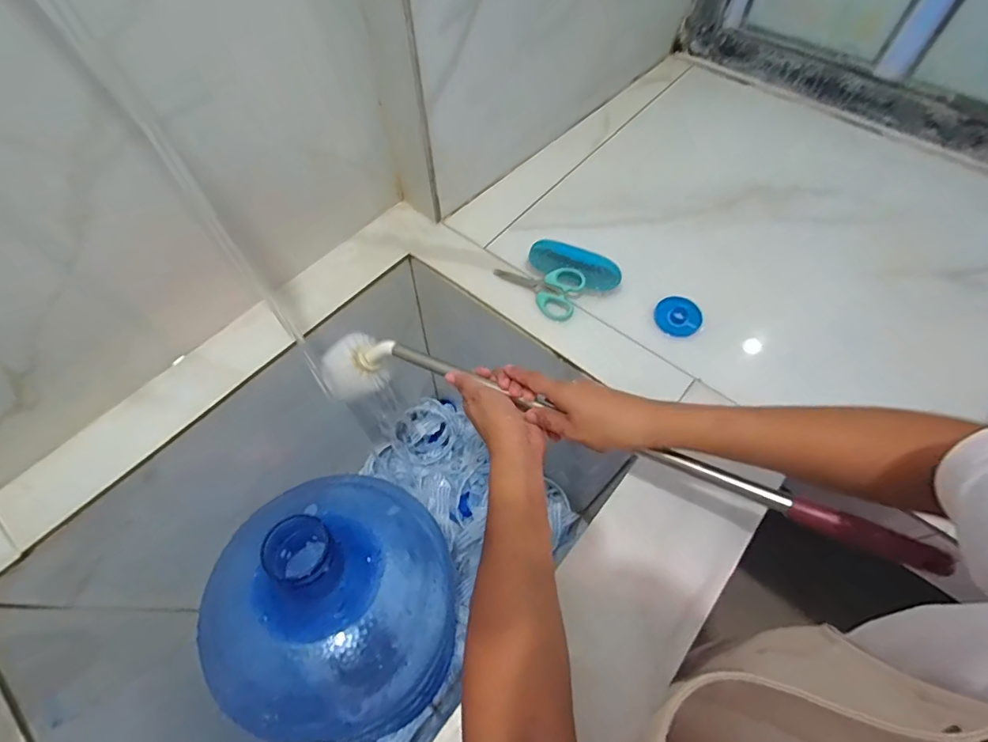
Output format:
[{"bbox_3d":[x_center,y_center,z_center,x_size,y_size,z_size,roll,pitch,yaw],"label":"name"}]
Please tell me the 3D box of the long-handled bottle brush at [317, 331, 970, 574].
[{"bbox_3d":[0.060,0.066,0.457,0.571,0.054,0.071,19,61,25],"label":"long-handled bottle brush"}]

